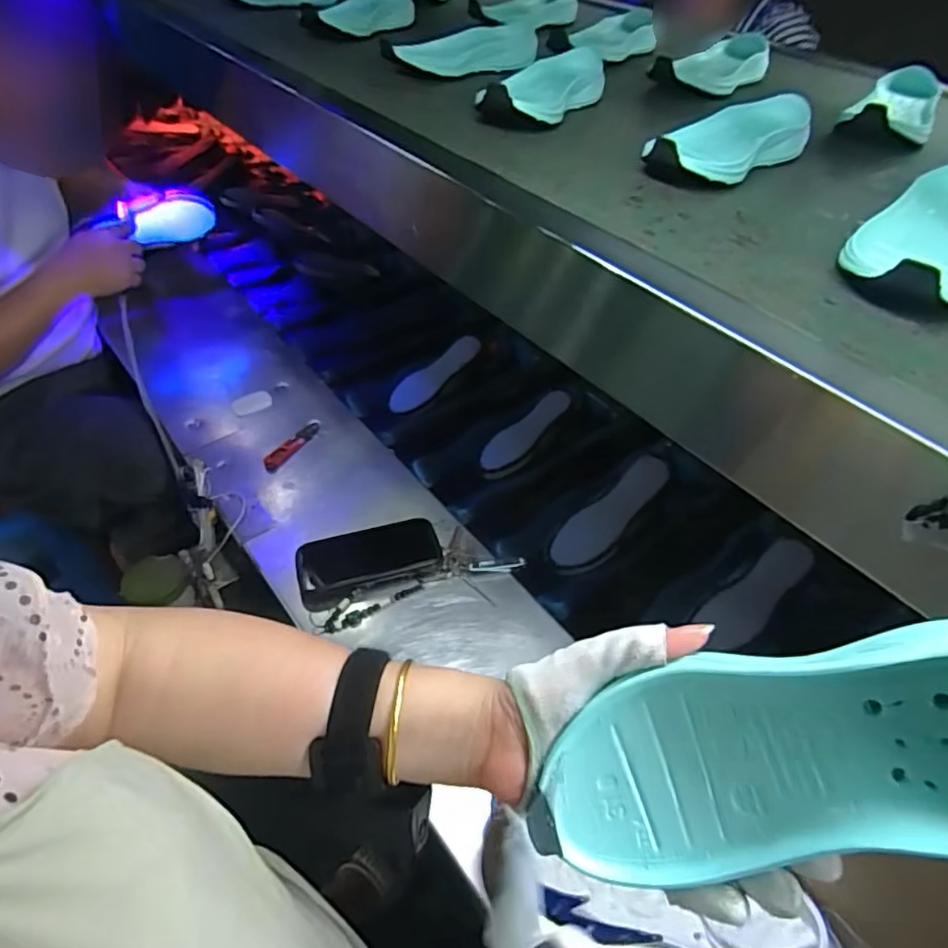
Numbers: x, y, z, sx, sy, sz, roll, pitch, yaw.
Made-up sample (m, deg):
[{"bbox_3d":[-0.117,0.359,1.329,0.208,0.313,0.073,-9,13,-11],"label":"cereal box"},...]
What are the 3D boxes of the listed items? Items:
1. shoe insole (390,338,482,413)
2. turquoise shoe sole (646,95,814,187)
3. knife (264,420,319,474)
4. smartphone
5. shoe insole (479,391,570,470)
[{"bbox_3d":[-0.065,-0.164,0.999,0.176,0.016,0.055,-39,56,-3],"label":"shoe insole"},{"bbox_3d":[0.225,-0.307,0.555,0.211,0.046,0.089,-31,59,-29],"label":"turquoise shoe sole"},{"bbox_3d":[-0.257,-0.042,0.862,0.026,0.019,0.110,28,51,16],"label":"knife"},{"bbox_3d":[-0.124,0.101,0.719,0.166,0.012,0.092,-15,47,-13],"label":"smartphone"},{"bbox_3d":[0.080,-0.066,0.929,0.169,0.007,0.050,-38,78,-12],"label":"shoe insole"}]

